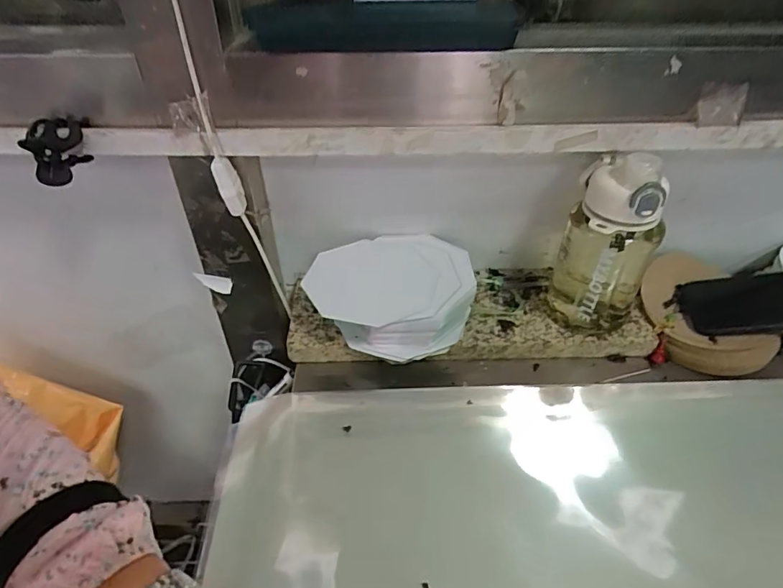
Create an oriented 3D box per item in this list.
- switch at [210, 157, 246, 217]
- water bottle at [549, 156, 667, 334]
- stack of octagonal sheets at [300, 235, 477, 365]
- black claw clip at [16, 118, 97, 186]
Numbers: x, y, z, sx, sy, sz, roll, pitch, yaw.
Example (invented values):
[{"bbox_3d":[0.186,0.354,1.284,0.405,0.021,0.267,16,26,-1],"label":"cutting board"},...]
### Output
[{"bbox_3d":[-0.156,-0.101,0.478,0.024,0.058,0.019,-15,44,-16],"label":"switch"},{"bbox_3d":[0.223,-0.049,0.517,0.089,0.188,0.074,16,44,18],"label":"water bottle"},{"bbox_3d":[-0.001,-0.004,0.556,0.180,0.068,0.145,-2,42,-2],"label":"stack of octagonal sheets"},{"bbox_3d":[-0.300,-0.131,0.452,0.053,0.045,0.050,-19,45,-20],"label":"black claw clip"}]

